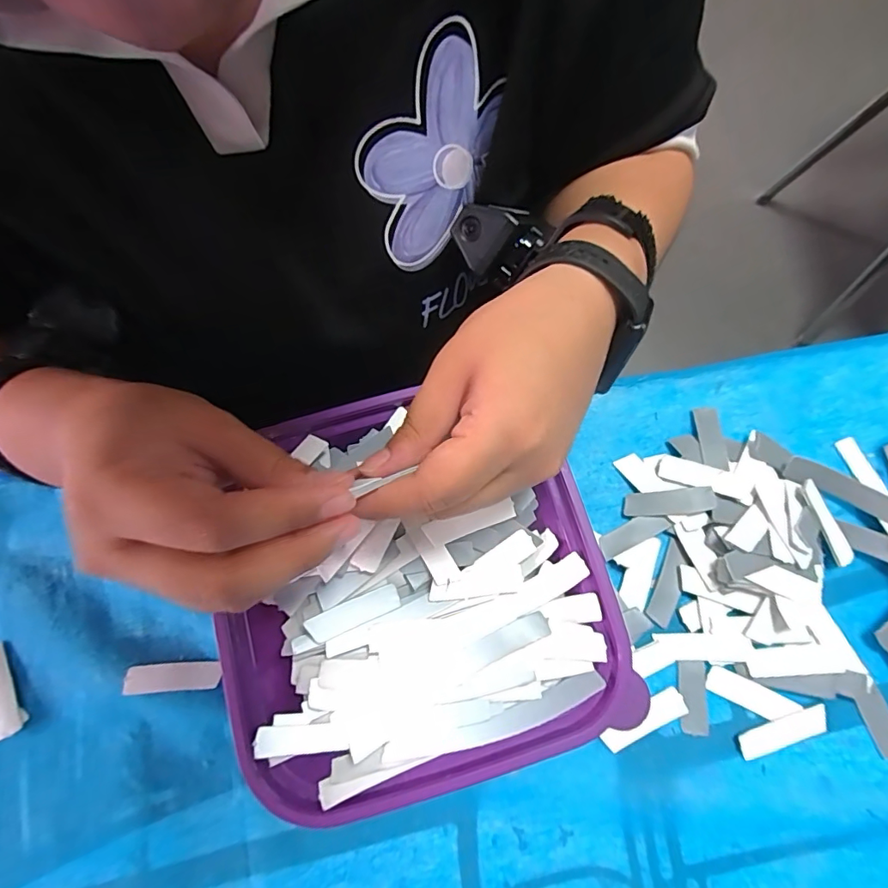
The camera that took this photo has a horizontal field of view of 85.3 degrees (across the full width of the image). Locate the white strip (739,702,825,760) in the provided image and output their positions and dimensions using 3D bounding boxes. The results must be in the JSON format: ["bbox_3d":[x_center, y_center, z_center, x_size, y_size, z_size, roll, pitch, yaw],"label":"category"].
[{"bbox_3d":[0.176,0.149,0.248,0.047,0.004,0.014,-16,76,-6],"label":"white strip"}]

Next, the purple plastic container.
[{"bbox_3d":[-0.017,0.068,0.250,0.179,0.041,0.183,-15,76,-5],"label":"purple plastic container"}]

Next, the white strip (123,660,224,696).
[{"bbox_3d":[-0.141,0.121,0.251,0.047,0.006,0.013,-4,75,-2],"label":"white strip"}]

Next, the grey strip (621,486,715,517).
[{"bbox_3d":[0.127,0.033,0.274,0.047,0.004,0.014,-8,75,14],"label":"grey strip"}]

